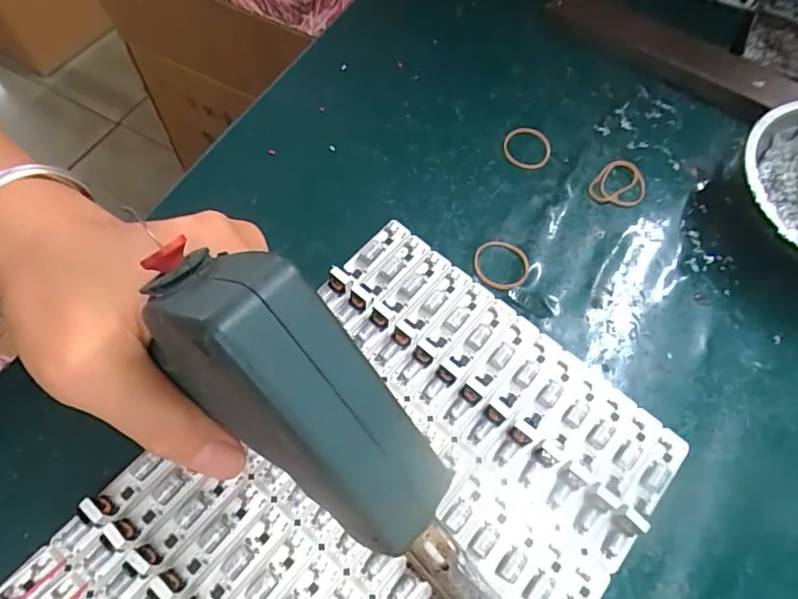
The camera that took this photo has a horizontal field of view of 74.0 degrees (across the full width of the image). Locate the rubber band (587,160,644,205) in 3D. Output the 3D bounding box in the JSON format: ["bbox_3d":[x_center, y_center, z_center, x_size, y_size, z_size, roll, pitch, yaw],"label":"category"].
[{"bbox_3d":[0.137,-0.071,0.327,0.029,0.004,0.038,39,68,15],"label":"rubber band"}]

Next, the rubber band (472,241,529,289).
[{"bbox_3d":[0.058,-0.019,0.300,0.031,0.004,0.031,1,64,-3],"label":"rubber band"}]

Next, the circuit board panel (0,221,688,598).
[{"bbox_3d":[-0.026,0.110,0.226,0.186,0.014,0.295,39,68,15],"label":"circuit board panel"}]

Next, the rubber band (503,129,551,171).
[{"bbox_3d":[0.081,-0.096,0.335,0.030,0.005,0.030,2,72,-5],"label":"rubber band"}]

